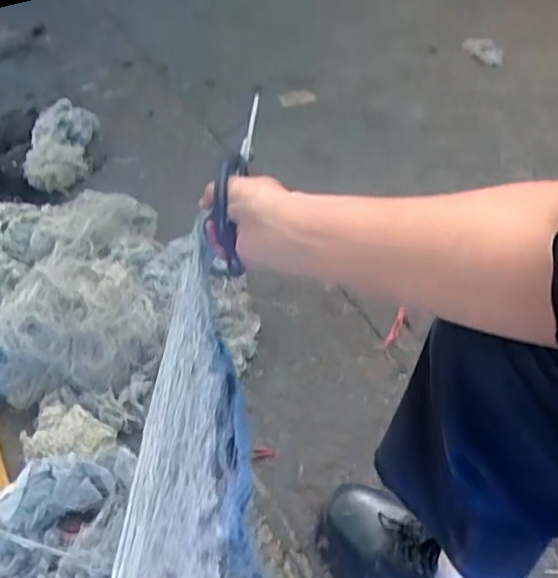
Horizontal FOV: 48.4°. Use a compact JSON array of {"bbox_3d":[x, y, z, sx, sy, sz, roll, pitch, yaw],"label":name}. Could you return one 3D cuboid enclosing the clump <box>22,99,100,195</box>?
[{"bbox_3d":[-0.476,-0.320,1.363,0.121,0.052,0.268,-8,51,1],"label":"clump"}]

